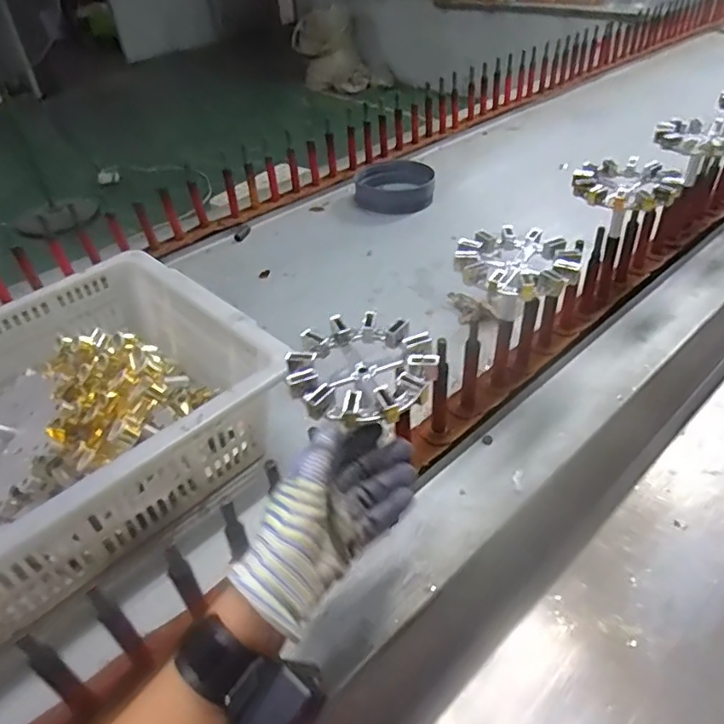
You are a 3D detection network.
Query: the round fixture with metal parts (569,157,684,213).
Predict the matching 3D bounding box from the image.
[{"bbox_3d":[0.333,-0.225,0.707,0.117,0.024,0.116,-4,40,3],"label":"round fixture with metal parts"}]

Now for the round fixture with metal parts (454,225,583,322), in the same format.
[{"bbox_3d":[0.165,-0.087,0.606,0.123,0.073,0.122,-4,40,3],"label":"round fixture with metal parts"}]

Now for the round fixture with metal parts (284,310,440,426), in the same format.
[{"bbox_3d":[0.000,0.004,0.480,0.123,0.022,0.122,-4,40,3],"label":"round fixture with metal parts"}]

